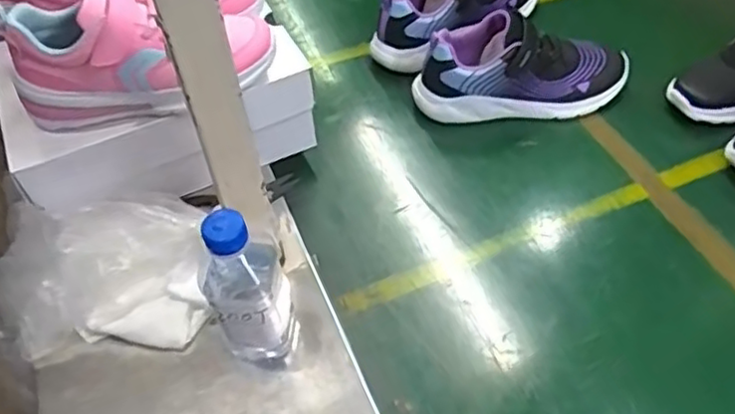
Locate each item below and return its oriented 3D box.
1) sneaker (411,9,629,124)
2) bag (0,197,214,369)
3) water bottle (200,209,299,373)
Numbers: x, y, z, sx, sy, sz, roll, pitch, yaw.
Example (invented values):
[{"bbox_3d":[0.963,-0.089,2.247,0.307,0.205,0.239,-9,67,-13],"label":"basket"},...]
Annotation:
[{"bbox_3d":[0.183,-0.160,0.784,0.252,0.111,0.077,-3,51,2],"label":"sneaker"},{"bbox_3d":[-0.250,0.065,0.606,0.199,0.095,0.111,-6,51,0],"label":"bag"},{"bbox_3d":[-0.098,0.065,0.542,0.066,0.164,0.065,0,51,5],"label":"water bottle"}]

